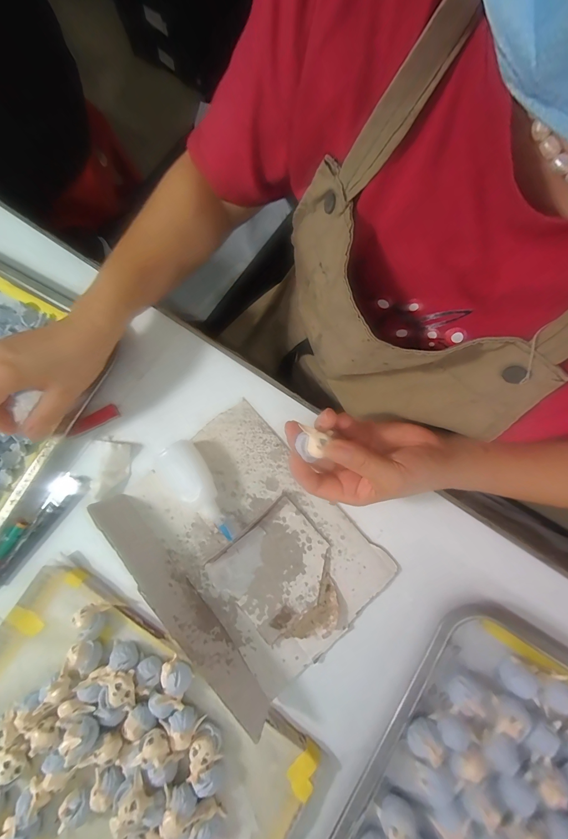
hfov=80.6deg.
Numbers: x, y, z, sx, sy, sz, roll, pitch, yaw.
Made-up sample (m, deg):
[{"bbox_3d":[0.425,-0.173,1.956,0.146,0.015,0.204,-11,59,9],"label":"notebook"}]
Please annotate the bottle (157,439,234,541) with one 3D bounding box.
[{"bbox_3d":[-0.079,0.068,0.322,0.037,0.033,0.100,-33,81,-5],"label":"bottle"}]

